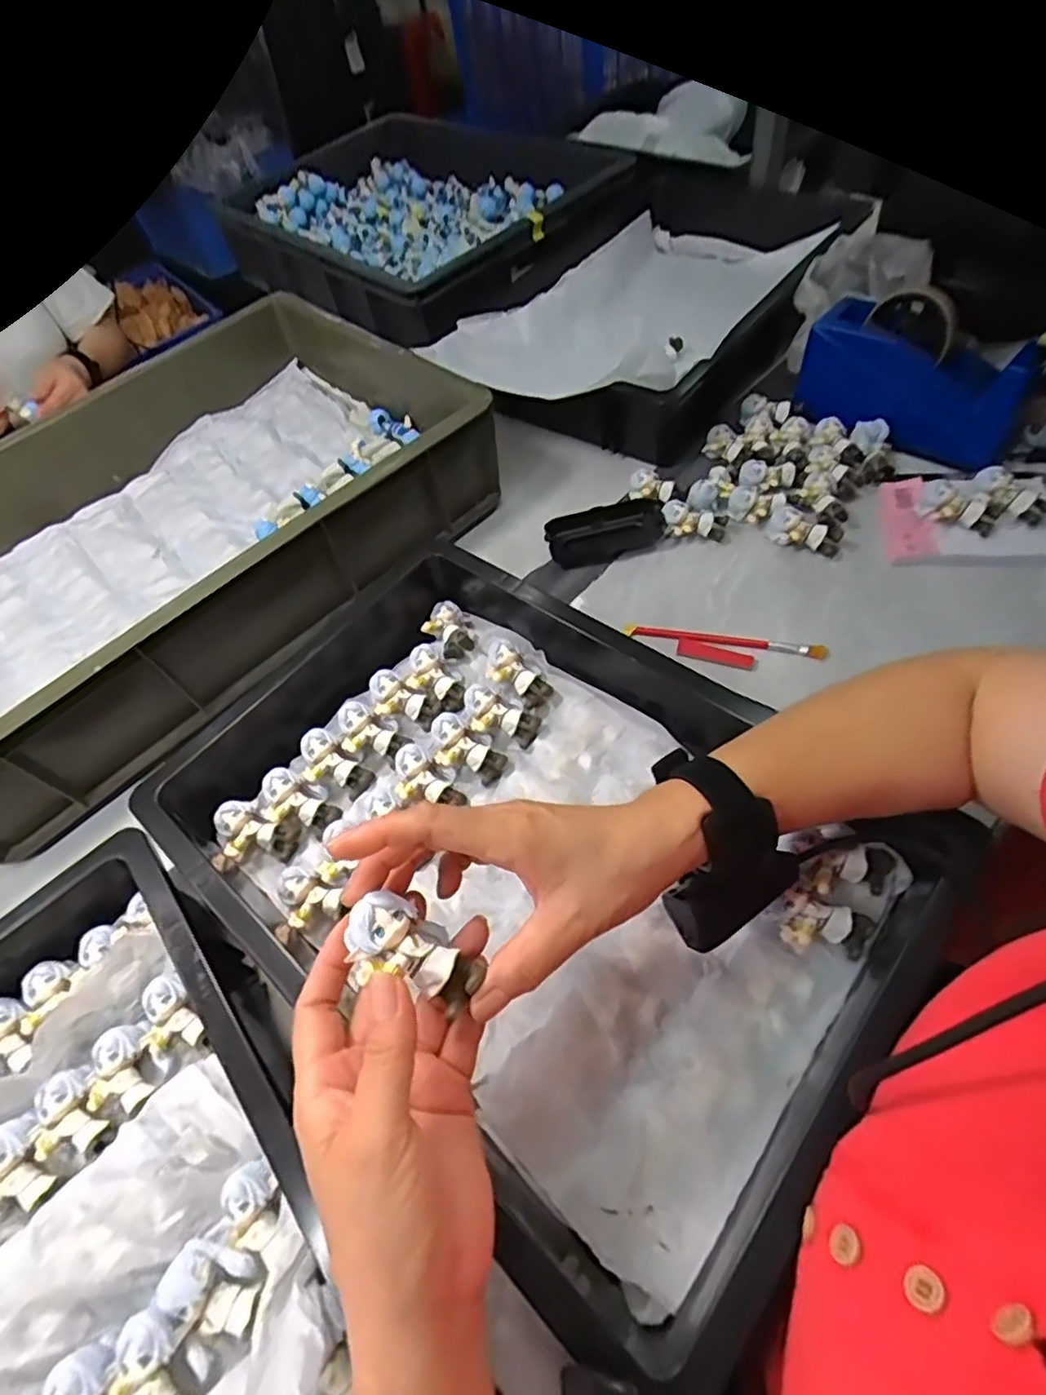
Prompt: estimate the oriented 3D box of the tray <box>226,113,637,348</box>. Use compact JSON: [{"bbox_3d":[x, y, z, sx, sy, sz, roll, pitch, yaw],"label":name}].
[{"bbox_3d":[-0.165,-0.685,0.886,0.346,0.124,0.546,-41,60,-17],"label":"tray"}]

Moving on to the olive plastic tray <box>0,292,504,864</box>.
[{"bbox_3d":[-0.360,-0.178,0.619,0.568,0.114,0.405,-40,59,-16],"label":"olive plastic tray"}]

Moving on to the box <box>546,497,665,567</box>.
[{"bbox_3d":[0.078,-0.162,0.605,0.108,0.028,0.048,-14,56,1],"label":"box"}]

